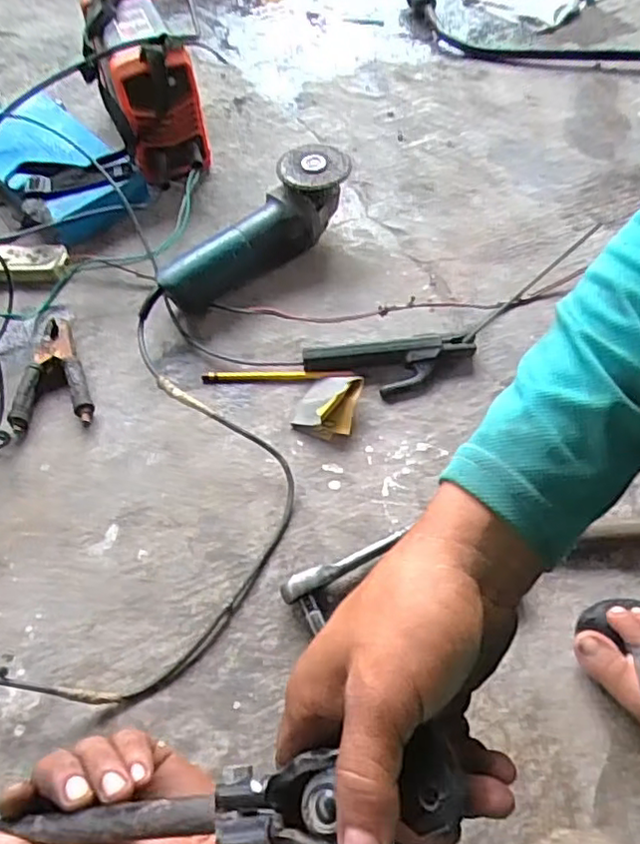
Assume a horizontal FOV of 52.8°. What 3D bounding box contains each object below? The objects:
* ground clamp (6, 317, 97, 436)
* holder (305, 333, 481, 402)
[{"bbox_3d":[-0.307,-0.056,0.742,0.087,0.036,0.145,-11,56,-3],"label":"ground clamp"},{"bbox_3d":[0.080,-0.061,0.724,0.190,0.035,0.058,-6,56,1],"label":"holder"}]

